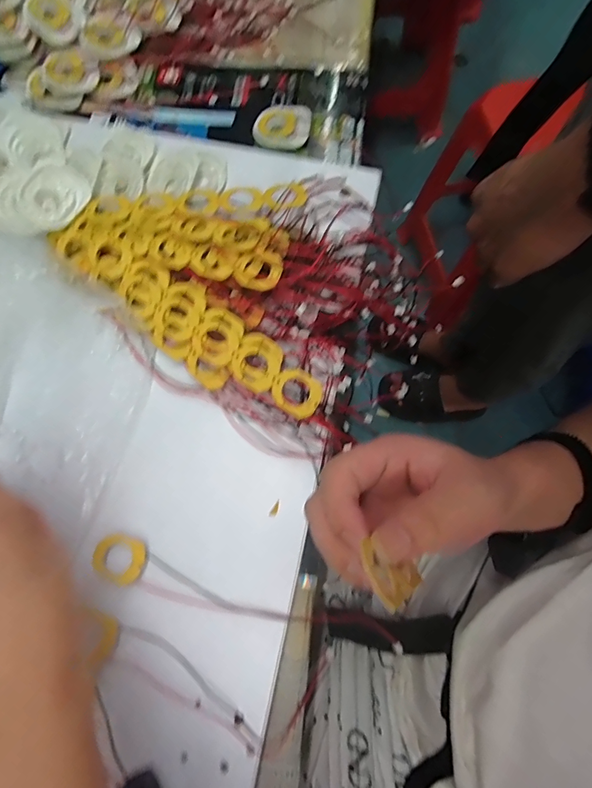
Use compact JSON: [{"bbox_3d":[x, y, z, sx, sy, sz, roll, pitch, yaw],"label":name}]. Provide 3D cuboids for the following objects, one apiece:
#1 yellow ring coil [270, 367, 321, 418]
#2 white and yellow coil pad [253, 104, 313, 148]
[{"bbox_3d":[0.001,-0.002,0.334,0.039,0.010,0.032,28,78,8],"label":"yellow ring coil"},{"bbox_3d":[-0.014,-0.285,0.450,0.060,0.011,0.054,10,76,3],"label":"white and yellow coil pad"}]

